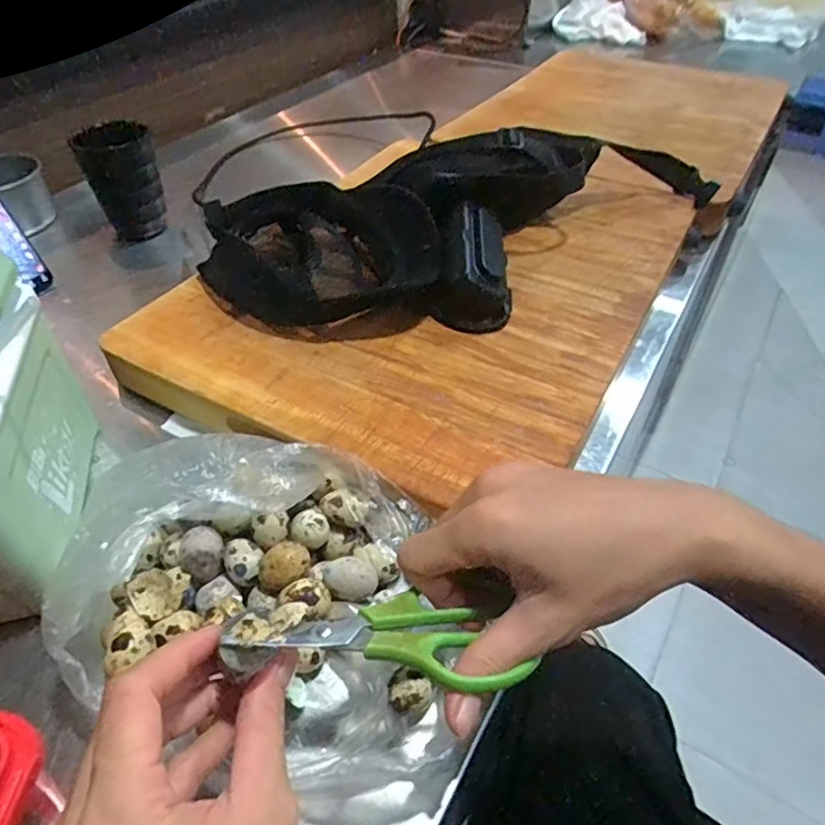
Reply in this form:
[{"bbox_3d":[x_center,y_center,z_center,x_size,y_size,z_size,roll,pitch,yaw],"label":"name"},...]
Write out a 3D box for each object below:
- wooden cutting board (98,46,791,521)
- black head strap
[{"bbox_3d":[0.151,-0.260,0.662,0.360,0.031,0.924,24,49,25],"label":"wooden cutting board"},{"bbox_3d":[0.050,-0.204,0.559,0.477,0.092,0.272,-27,49,-24],"label":"black head strap"}]

